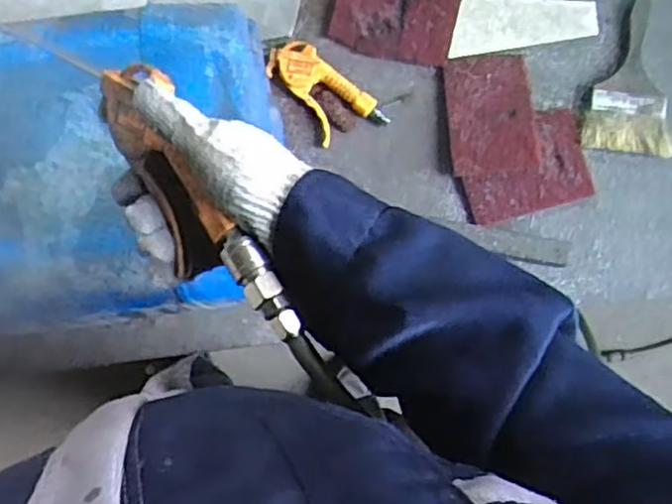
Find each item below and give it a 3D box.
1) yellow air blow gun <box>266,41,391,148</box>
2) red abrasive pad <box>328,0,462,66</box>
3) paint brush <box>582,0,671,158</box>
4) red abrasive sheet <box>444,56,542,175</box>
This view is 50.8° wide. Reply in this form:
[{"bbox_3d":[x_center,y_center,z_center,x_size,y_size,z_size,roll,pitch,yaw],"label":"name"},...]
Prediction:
[{"bbox_3d":[-0.014,-0.197,0.868,0.080,0.023,0.148,-38,86,-2],"label":"yellow air blow gun"},{"bbox_3d":[0.076,-0.301,0.871,0.148,0.014,0.124,13,86,2],"label":"red abrasive pad"},{"bbox_3d":[0.371,-0.221,0.883,0.107,0.013,0.196,6,86,1],"label":"paint brush"},{"bbox_3d":[0.189,-0.168,0.861,0.103,0.011,0.143,-5,79,4],"label":"red abrasive sheet"}]

